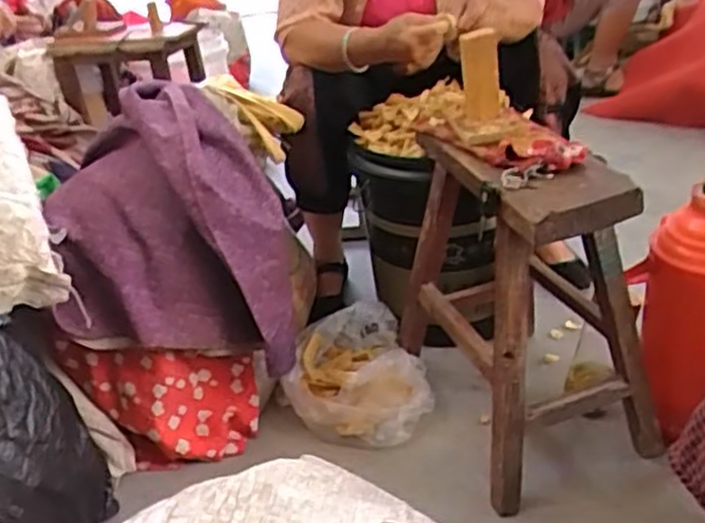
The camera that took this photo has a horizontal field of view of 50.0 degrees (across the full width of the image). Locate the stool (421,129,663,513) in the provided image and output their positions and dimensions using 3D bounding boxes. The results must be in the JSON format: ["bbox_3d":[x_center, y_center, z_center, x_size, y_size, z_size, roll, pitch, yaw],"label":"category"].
[{"bbox_3d":[0.242,0.043,1.094,0.255,0.433,0.377,-13,29,-9],"label":"stool"}]

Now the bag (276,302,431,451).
[{"bbox_3d":[-0.003,0.185,1.244,0.219,0.090,0.278,-13,29,-10],"label":"bag"}]

